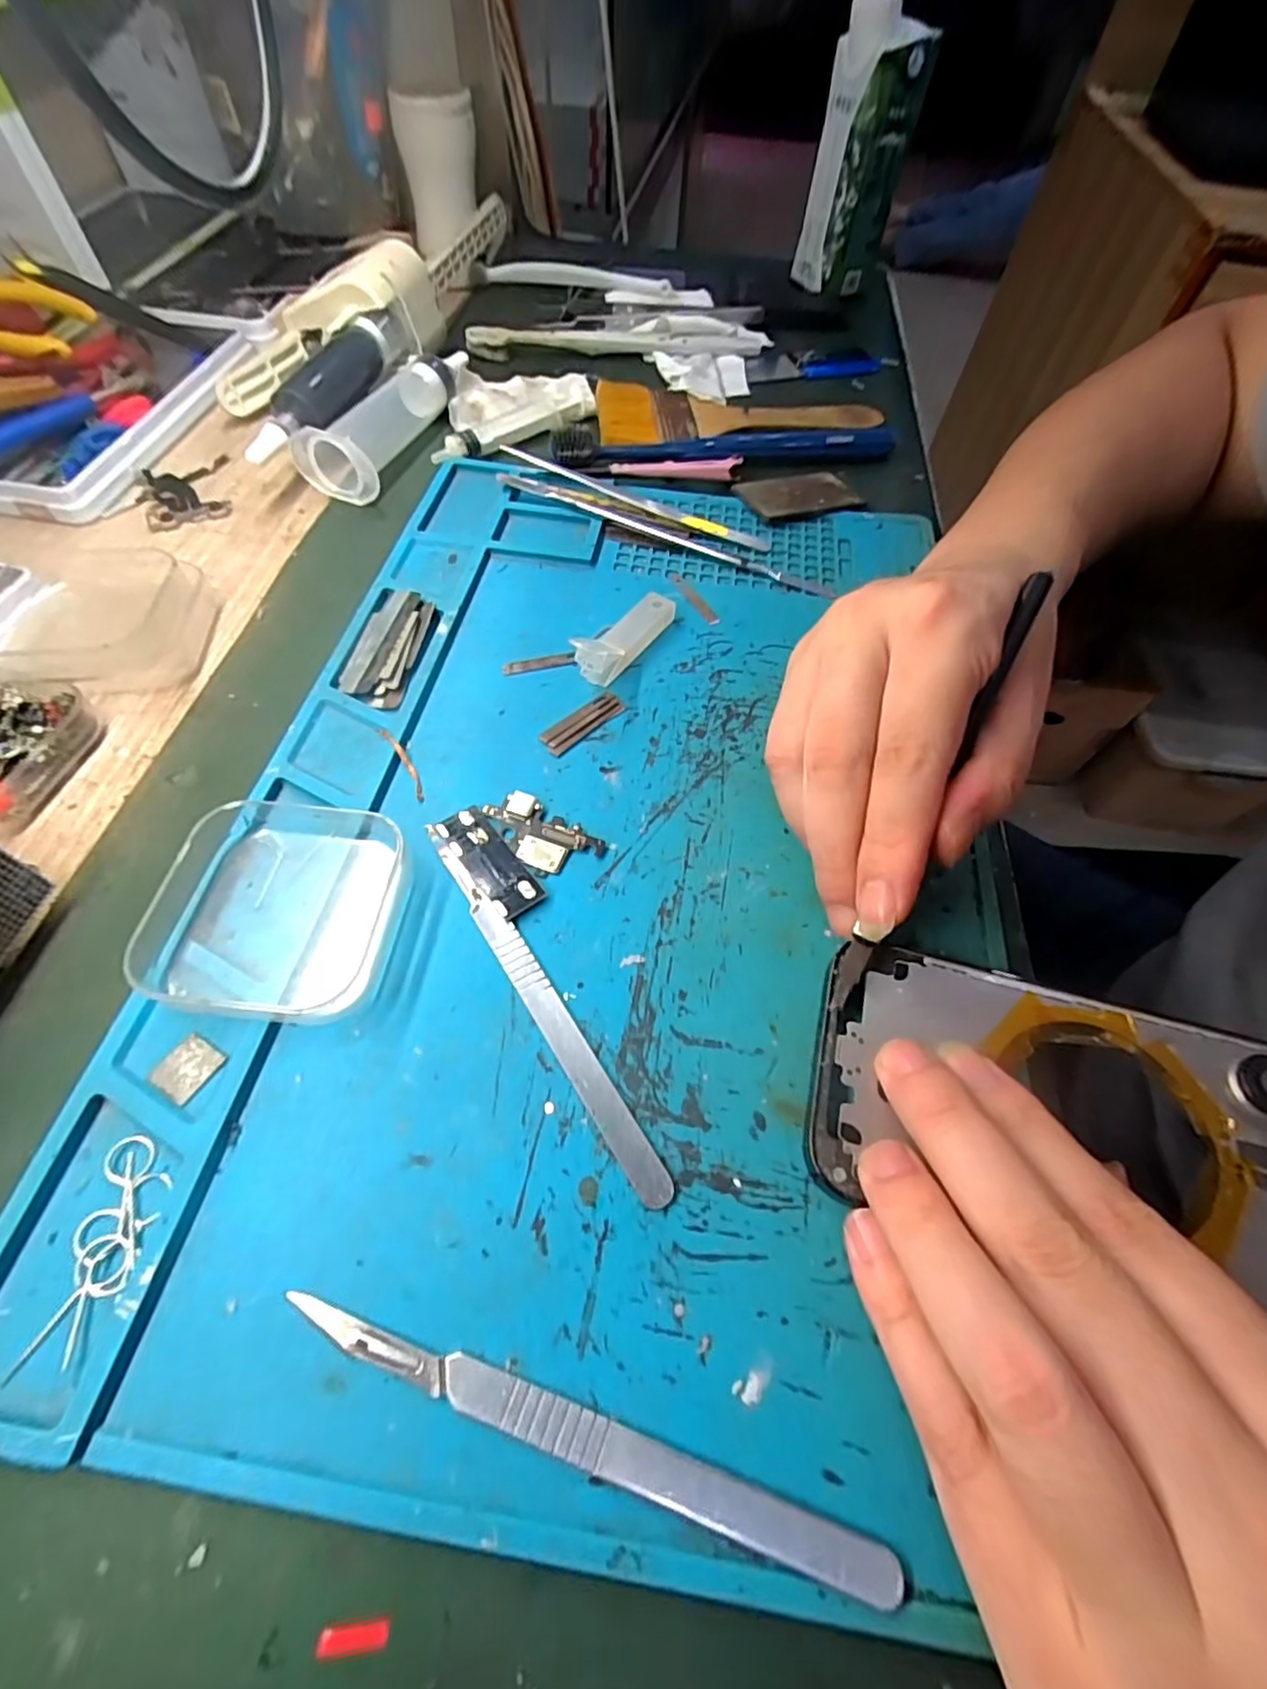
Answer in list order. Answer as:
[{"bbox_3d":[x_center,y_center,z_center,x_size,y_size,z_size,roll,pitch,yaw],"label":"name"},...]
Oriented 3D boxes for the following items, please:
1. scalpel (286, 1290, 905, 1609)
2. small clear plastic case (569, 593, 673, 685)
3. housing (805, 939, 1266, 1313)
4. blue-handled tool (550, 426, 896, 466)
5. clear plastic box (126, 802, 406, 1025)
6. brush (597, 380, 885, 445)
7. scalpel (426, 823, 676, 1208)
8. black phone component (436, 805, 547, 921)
[{"bbox_3d":[-0.012,0.124,0.131,0.133,0.004,0.010,17,59,7],"label":"scalpel"},{"bbox_3d":[-0.003,-0.084,0.251,0.015,0.016,0.055,36,63,17],"label":"small clear plastic case"},{"bbox_3d":[0.121,0.072,0.160,0.145,0.008,0.072,17,59,10],"label":"housing"},{"bbox_3d":[0.050,-0.214,0.329,0.185,0.014,0.022,-6,59,-7],"label":"blue-handled tool"},{"bbox_3d":[-0.104,0.015,0.183,0.061,0.019,0.066,5,58,0],"label":"clear plastic box"},{"bbox_3d":[0.059,-0.252,0.359,0.161,0.007,0.064,-8,59,-8],"label":"brush"},{"bbox_3d":[-0.028,0.042,0.181,0.010,0.004,0.126,-28,64,-19],"label":"scalpel"},{"bbox_3d":[-0.047,0.005,0.201,0.017,0.004,0.044,-34,66,-21],"label":"black phone component"}]

